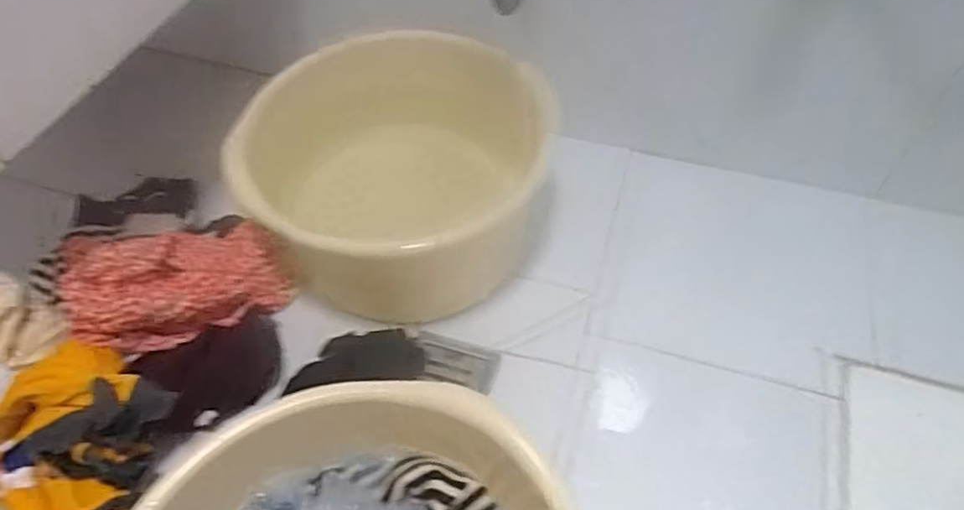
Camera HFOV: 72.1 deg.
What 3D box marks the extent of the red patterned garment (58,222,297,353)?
[{"bbox_3d":[-0.338,0.021,0.734,0.232,0.105,0.113,-21,56,-13],"label":"red patterned garment"}]

